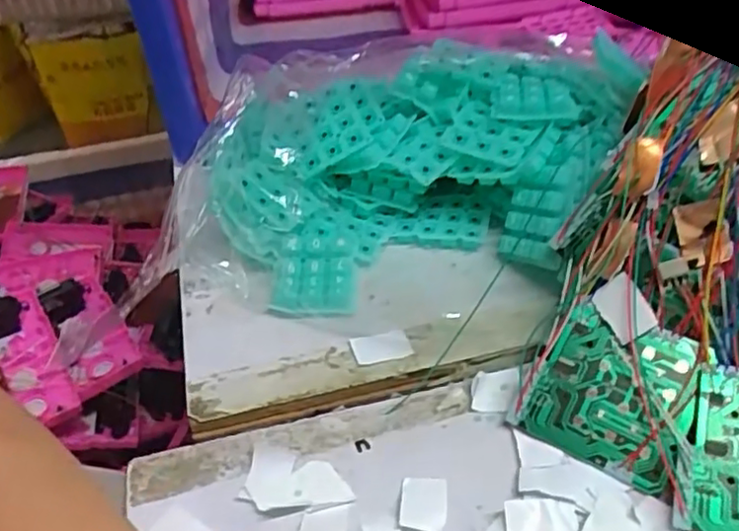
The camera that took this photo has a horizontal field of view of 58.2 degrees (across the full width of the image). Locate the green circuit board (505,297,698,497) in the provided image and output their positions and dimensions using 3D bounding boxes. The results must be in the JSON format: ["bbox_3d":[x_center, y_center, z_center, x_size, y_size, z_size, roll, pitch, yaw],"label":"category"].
[{"bbox_3d":[0.113,0.059,0.313,0.073,0.005,0.069,21,79,26],"label":"green circuit board"}]

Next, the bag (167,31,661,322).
[{"bbox_3d":[0.027,-0.061,0.406,0.262,0.089,0.179,3,41,8],"label":"bag"}]

